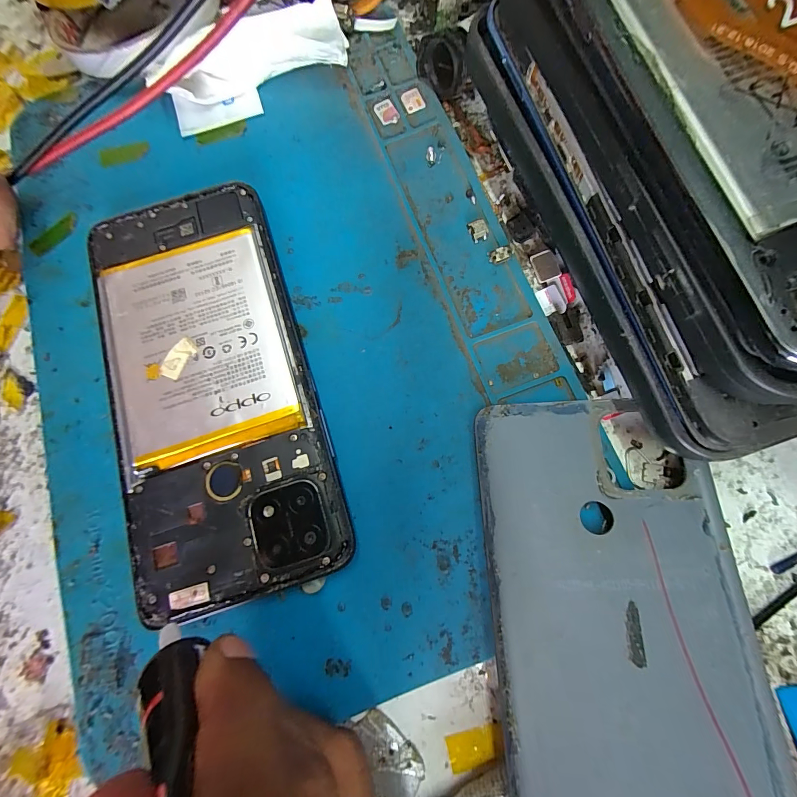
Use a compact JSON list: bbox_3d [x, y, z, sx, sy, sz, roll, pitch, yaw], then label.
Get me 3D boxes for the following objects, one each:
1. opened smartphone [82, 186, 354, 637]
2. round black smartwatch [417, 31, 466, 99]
[{"bbox_3d":[-0.072,-0.008,0.133,0.073,0.010,0.156,-19,77,-1],"label":"opened smartphone"},{"bbox_3d":[0.021,-0.144,0.152,0.008,0.023,0.028,-39,78,-6],"label":"round black smartwatch"}]

